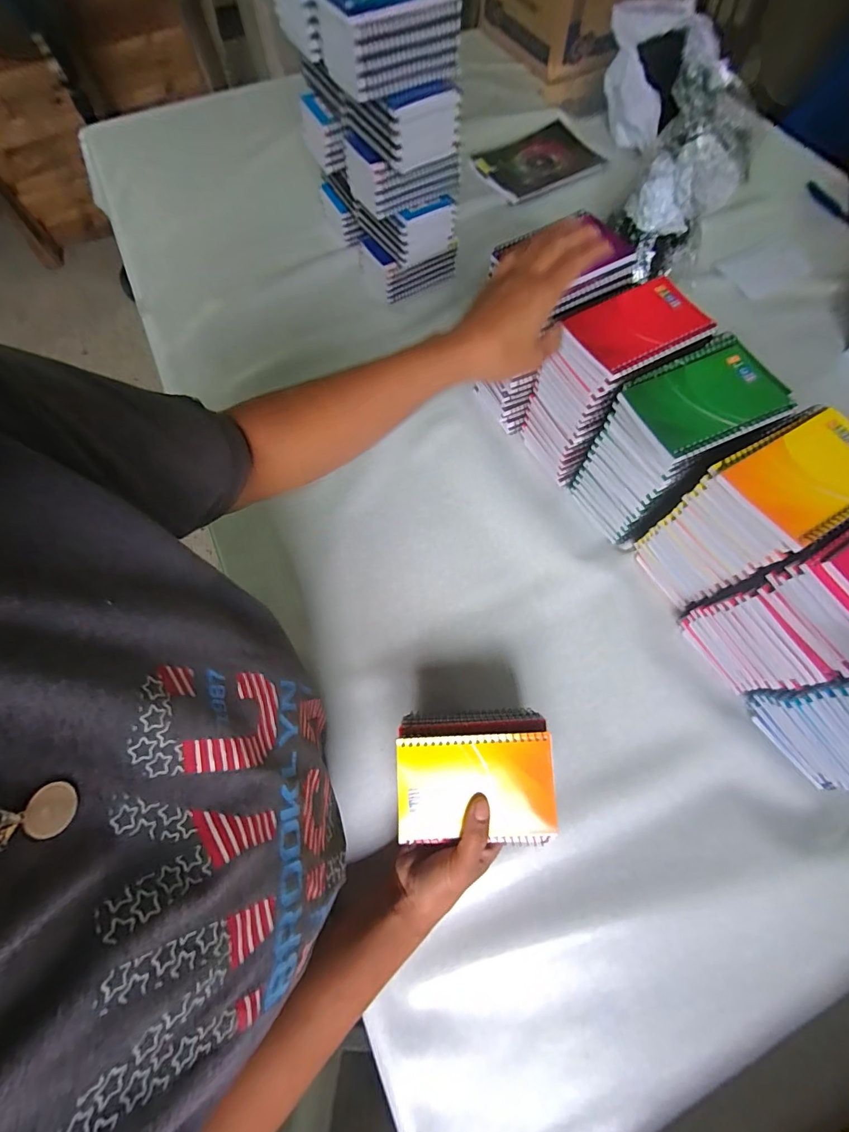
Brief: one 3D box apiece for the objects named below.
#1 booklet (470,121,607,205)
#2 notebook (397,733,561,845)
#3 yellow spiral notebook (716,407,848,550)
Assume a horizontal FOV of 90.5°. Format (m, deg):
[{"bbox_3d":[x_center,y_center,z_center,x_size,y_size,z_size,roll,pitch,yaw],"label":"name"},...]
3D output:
[{"bbox_3d":[0.208,-0.764,0.789,0.225,0.015,0.177,-30,71,-10],"label":"booklet"},{"bbox_3d":[0.043,0.185,0.353,0.131,0.005,0.082,-2,85,-1],"label":"notebook"},{"bbox_3d":[0.322,-0.075,0.344,0.127,0.012,0.081,-28,71,-9],"label":"yellow spiral notebook"}]

